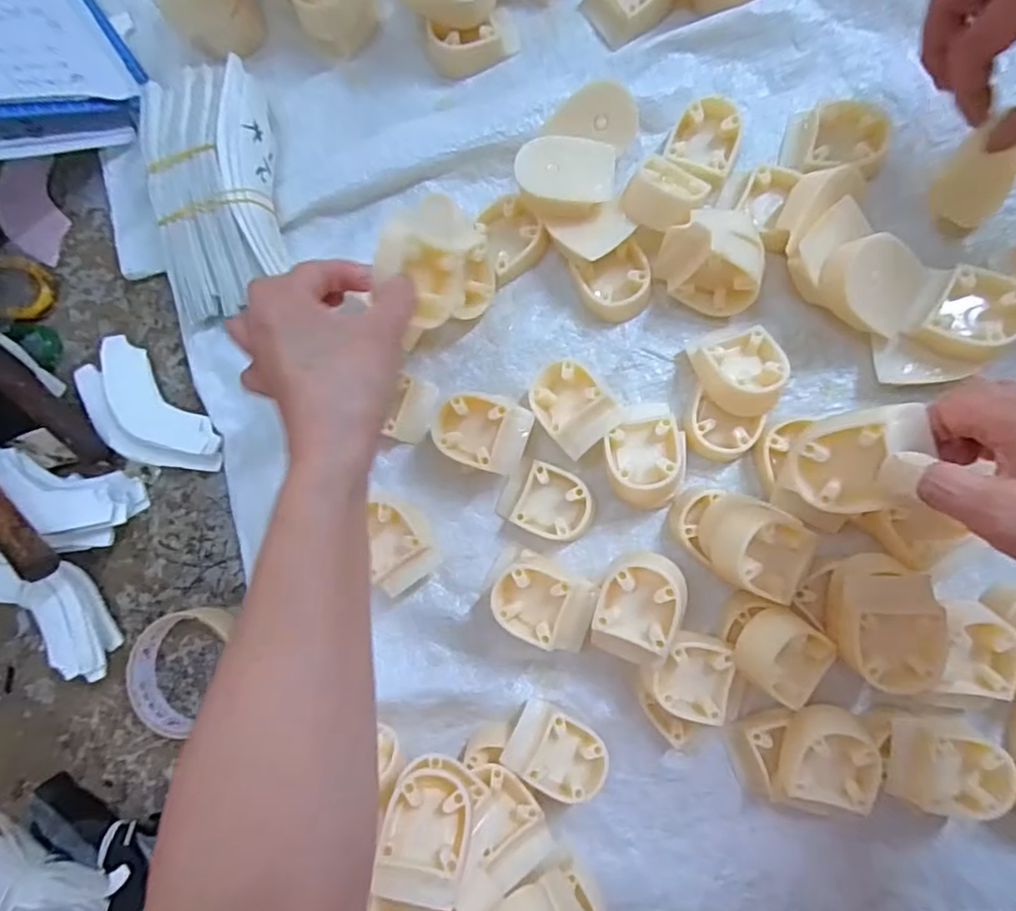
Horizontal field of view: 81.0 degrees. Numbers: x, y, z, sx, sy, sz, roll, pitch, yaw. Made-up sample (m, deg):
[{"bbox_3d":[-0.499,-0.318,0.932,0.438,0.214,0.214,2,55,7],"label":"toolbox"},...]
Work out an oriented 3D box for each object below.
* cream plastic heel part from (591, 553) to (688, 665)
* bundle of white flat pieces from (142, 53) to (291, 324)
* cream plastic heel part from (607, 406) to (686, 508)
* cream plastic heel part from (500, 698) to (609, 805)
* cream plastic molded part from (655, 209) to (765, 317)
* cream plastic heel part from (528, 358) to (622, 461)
[{"bbox_3d":[0.075,0.088,0.344,0.045,0.022,0.062,19,89,8],"label":"cream plastic heel part"},{"bbox_3d":[-0.212,-0.194,0.430,0.093,0.046,0.191,-15,84,7],"label":"bundle of white flat pieces"},{"bbox_3d":[0.089,0.001,0.383,0.053,0.038,0.068,-9,85,7],"label":"cream plastic heel part"},{"bbox_3d":[0.033,0.189,0.380,0.062,0.029,0.046,27,90,9],"label":"cream plastic heel part"},{"bbox_3d":[0.130,-0.124,0.379,0.065,0.046,0.055,9,87,9],"label":"cream plastic molded part"},{"bbox_3d":[0.042,-0.033,0.394,0.045,0.035,0.061,-38,82,4],"label":"cream plastic heel part"}]

